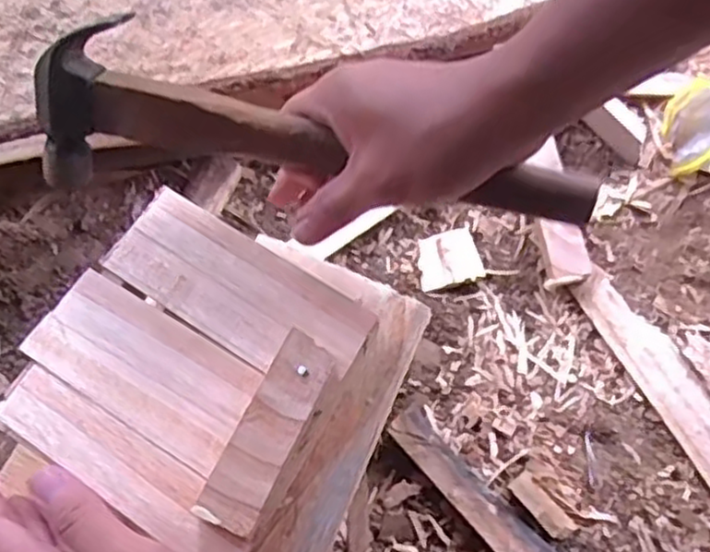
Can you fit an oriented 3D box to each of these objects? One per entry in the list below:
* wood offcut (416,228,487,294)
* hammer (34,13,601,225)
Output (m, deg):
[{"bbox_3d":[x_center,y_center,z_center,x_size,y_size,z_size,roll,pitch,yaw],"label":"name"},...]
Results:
[{"bbox_3d":[0.072,-0.012,0.562,0.049,0.012,0.042,-17,69,-5],"label":"wood offcut"},{"bbox_3d":[-0.018,-0.066,0.367,0.272,0.081,0.030,11,29,0],"label":"hammer"}]

